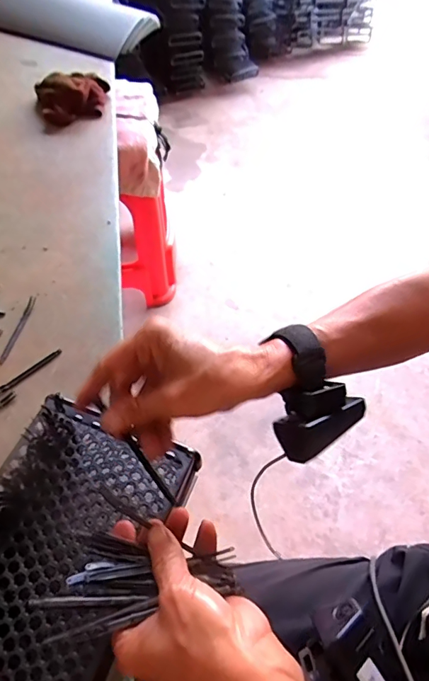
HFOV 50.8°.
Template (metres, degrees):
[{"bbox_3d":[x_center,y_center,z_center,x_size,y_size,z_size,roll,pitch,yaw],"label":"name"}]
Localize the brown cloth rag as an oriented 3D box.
[{"bbox_3d":[-0.242,-0.427,0.784,0.130,0.053,0.097,-21,60,-16],"label":"brown cloth rag"}]

